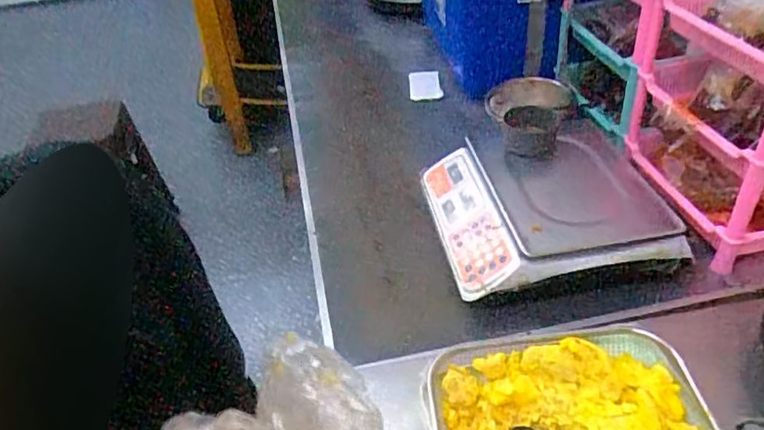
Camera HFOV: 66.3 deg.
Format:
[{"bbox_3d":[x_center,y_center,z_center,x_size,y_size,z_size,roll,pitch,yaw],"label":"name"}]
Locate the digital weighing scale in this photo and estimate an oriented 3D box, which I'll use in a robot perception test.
[{"bbox_3d":[0.254,-0.039,0.966,0.338,0.091,0.366,-8,39,-4],"label":"digital weighing scale"}]

